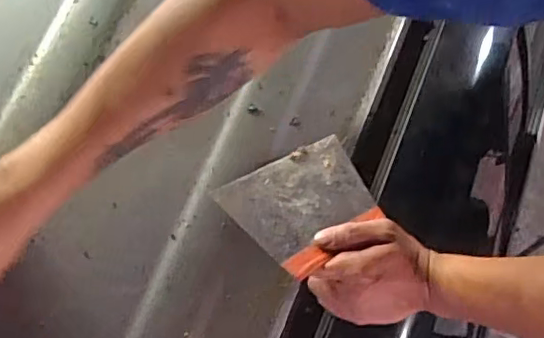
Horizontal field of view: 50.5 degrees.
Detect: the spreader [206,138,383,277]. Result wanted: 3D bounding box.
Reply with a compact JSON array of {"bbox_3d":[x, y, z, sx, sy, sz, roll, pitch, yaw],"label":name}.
[{"bbox_3d":[0.031,0.029,0.509,0.136,0.010,0.096,-27,71,-33],"label":"spreader"}]

